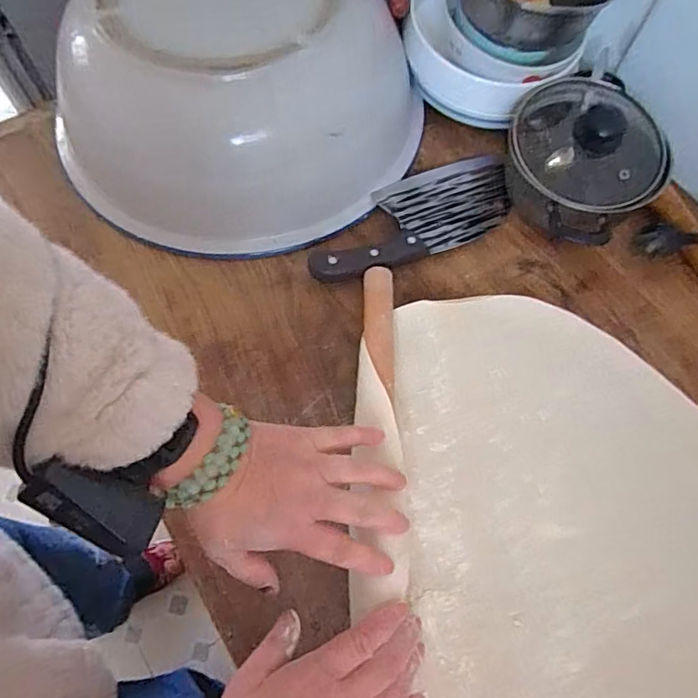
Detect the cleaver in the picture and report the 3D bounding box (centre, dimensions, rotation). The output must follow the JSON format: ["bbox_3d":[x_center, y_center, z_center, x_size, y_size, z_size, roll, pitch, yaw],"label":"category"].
[{"bbox_3d":[0.065,-0.132,0.520,0.230,0.024,0.089,-24,70,-11],"label":"cleaver"}]

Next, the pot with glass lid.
[{"bbox_3d":[0.229,-0.183,0.507,0.136,0.088,0.158,-11,68,-6],"label":"pot with glass lid"}]

